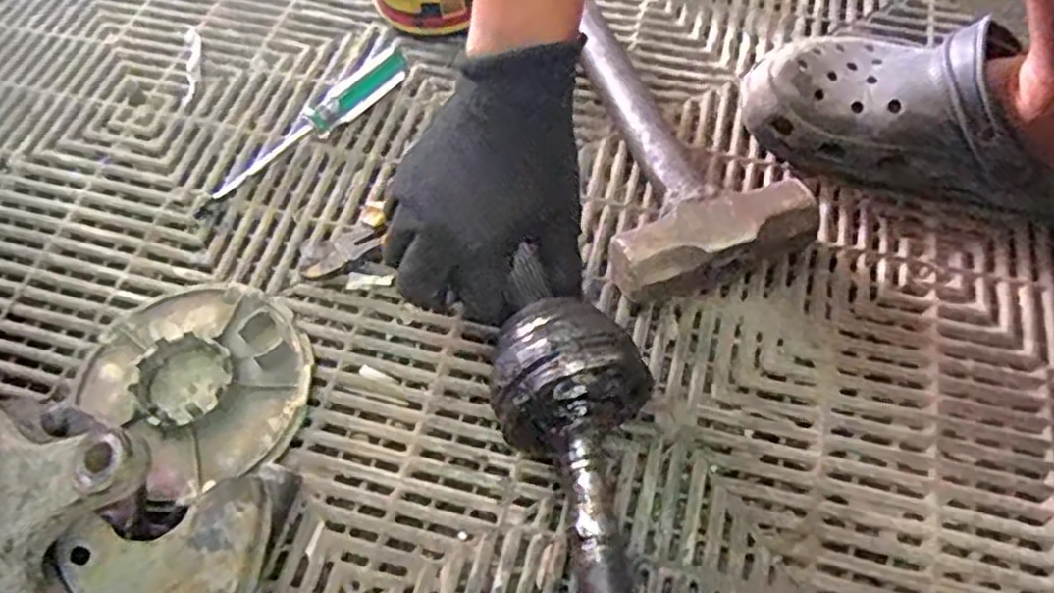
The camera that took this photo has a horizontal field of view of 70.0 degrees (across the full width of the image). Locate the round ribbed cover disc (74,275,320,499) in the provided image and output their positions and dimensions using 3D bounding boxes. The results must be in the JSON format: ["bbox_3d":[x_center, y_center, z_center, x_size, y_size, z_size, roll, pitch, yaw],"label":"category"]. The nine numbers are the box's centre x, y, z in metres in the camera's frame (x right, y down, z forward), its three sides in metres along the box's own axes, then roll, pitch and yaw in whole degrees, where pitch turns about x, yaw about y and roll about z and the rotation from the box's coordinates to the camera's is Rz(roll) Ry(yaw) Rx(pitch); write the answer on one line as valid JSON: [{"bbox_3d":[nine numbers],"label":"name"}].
[{"bbox_3d":[-0.196,0.046,0.454,0.137,0.021,0.120,40,67,22],"label":"round ribbed cover disc"}]

